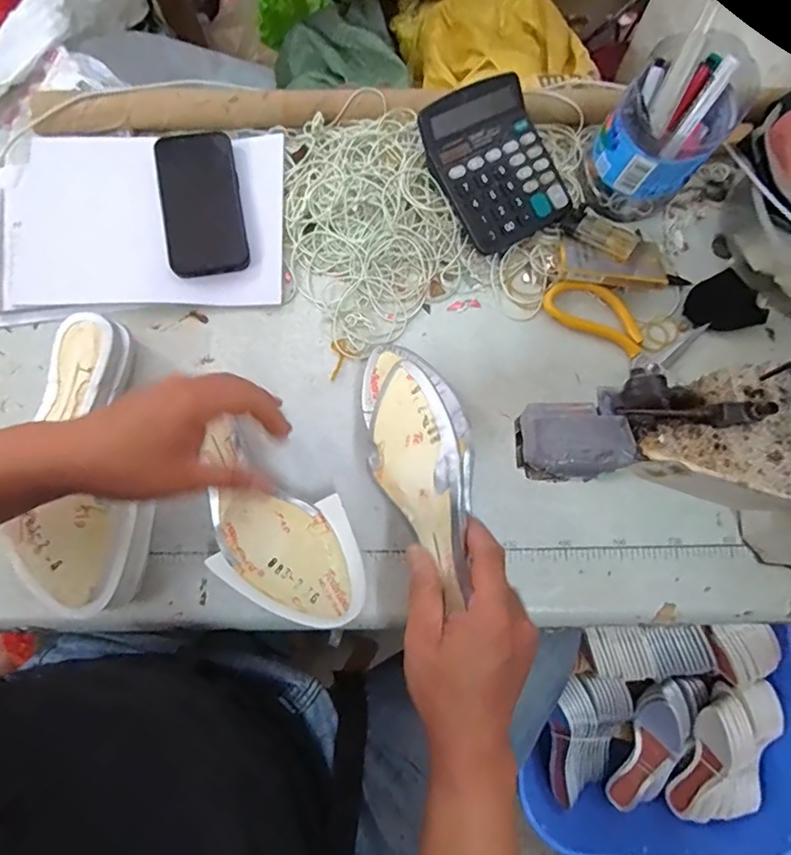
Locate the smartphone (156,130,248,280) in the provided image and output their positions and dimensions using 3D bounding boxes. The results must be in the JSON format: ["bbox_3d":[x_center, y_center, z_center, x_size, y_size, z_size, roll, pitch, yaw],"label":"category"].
[{"bbox_3d":[-0.191,-0.221,0.504,0.074,0.013,0.144,-11,87,-7],"label":"smartphone"}]

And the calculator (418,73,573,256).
[{"bbox_3d":[0.097,-0.251,0.492,0.116,0.020,0.147,-33,99,-12],"label":"calculator"}]

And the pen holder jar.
[{"bbox_3d":[0.243,-0.268,0.467,0.098,0.121,0.112,37,80,7],"label":"pen holder jar"}]

